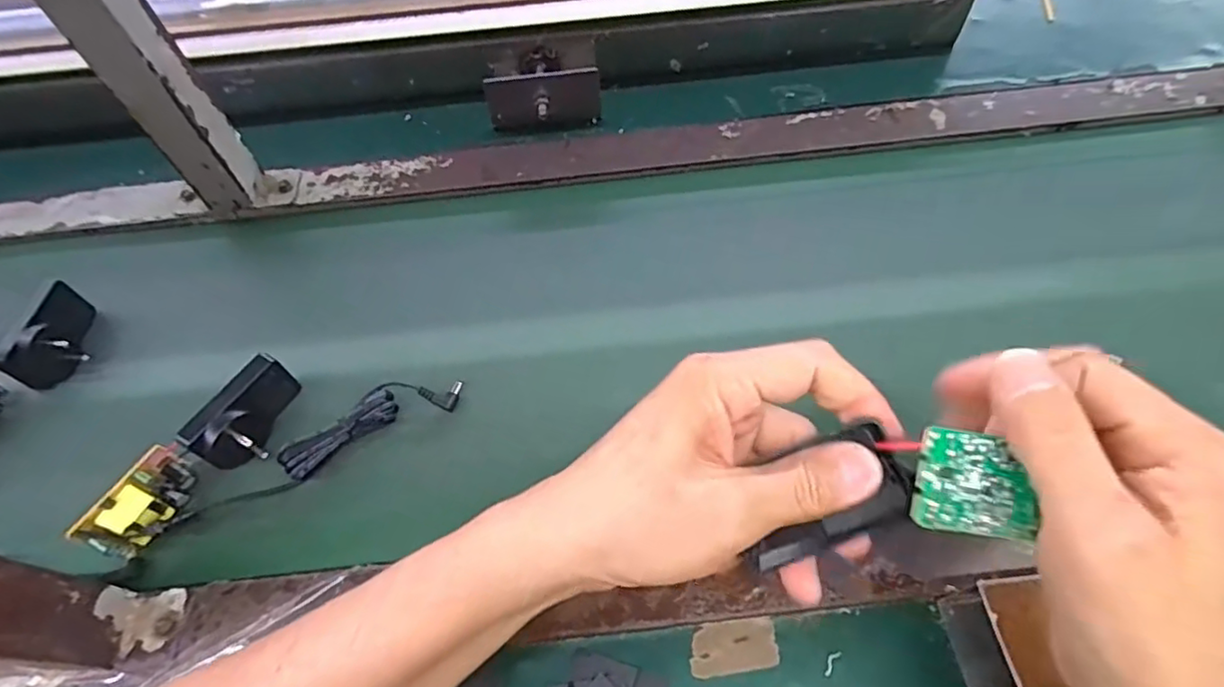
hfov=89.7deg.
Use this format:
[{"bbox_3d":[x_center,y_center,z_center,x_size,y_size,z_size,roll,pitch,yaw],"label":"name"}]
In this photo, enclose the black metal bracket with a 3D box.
[{"bbox_3d":[-0.061,-0.230,0.551,0.098,0.042,0.077,-3,59,0],"label":"black metal bracket"}]

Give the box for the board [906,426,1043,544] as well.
[{"bbox_3d":[0.134,0.052,0.226,0.042,0.004,0.036,8,88,1],"label":"board"}]

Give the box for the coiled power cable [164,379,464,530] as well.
[{"bbox_3d":[-0.183,0.066,0.394,0.182,0.027,0.030,-26,61,-15],"label":"coiled power cable"}]

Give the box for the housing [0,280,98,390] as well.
[{"bbox_3d":[-0.391,-0.006,0.431,0.030,0.041,0.068,8,59,6],"label":"housing"}]

